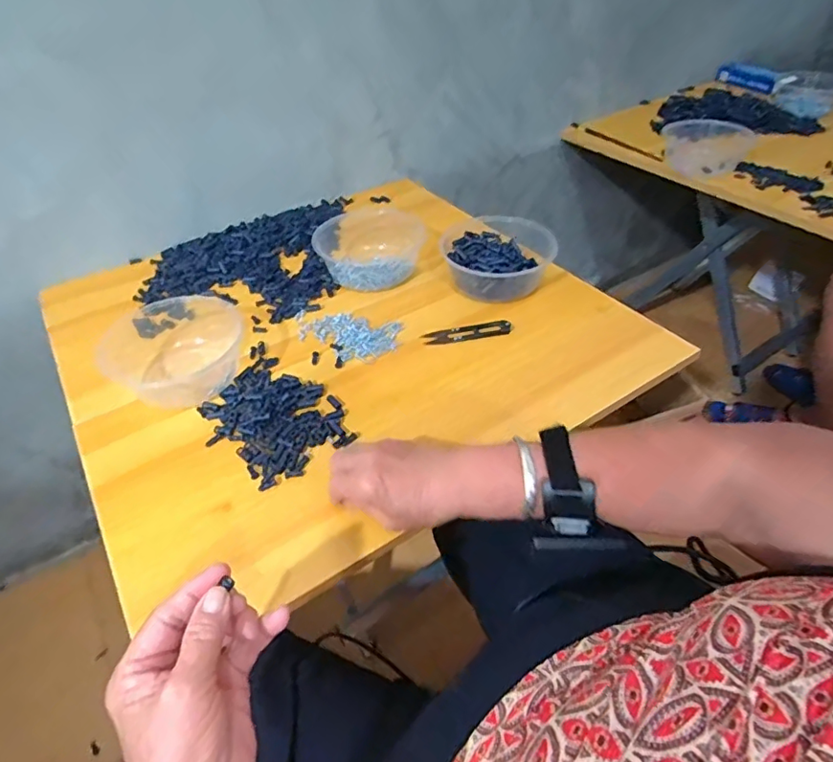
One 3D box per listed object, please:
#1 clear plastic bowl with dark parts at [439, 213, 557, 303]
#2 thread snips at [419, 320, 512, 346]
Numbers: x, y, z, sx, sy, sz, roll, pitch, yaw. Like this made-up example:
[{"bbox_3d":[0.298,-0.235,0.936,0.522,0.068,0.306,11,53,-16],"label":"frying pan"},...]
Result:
[{"bbox_3d":[0.104,-0.162,0.698,0.144,0.059,0.171,-1,43,1],"label":"clear plastic bowl with dark parts"},{"bbox_3d":[0.059,-0.057,0.623,0.104,0.011,0.027,-8,43,-6],"label":"thread snips"}]

